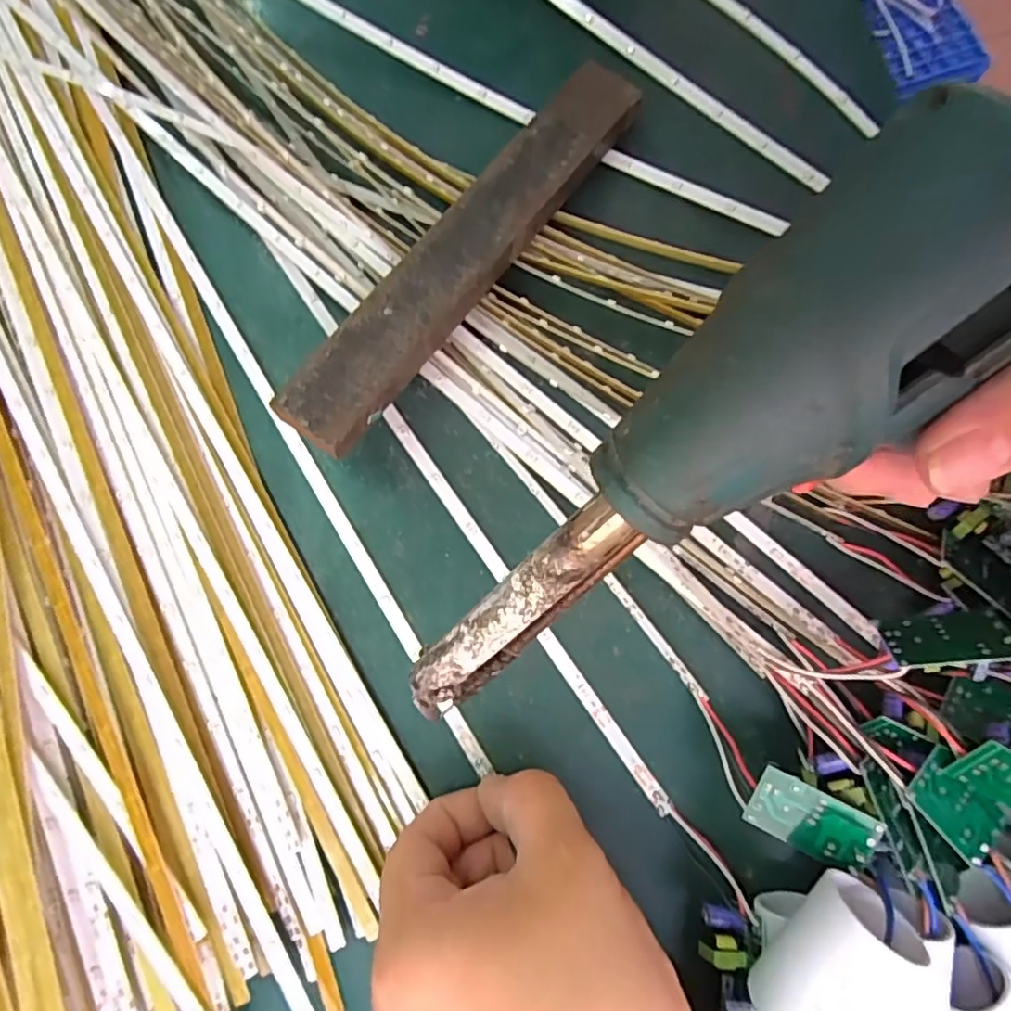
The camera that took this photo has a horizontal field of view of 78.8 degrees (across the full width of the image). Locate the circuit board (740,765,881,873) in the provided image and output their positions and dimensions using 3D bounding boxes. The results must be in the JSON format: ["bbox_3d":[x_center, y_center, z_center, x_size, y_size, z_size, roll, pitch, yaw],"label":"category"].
[{"bbox_3d":[0.095,0.098,0.191,0.035,0.004,0.020,23,101,19],"label":"circuit board"}]

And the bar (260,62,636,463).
[{"bbox_3d":[-0.012,-0.106,0.246,0.032,0.008,0.207,36,75,4],"label":"bar"}]

